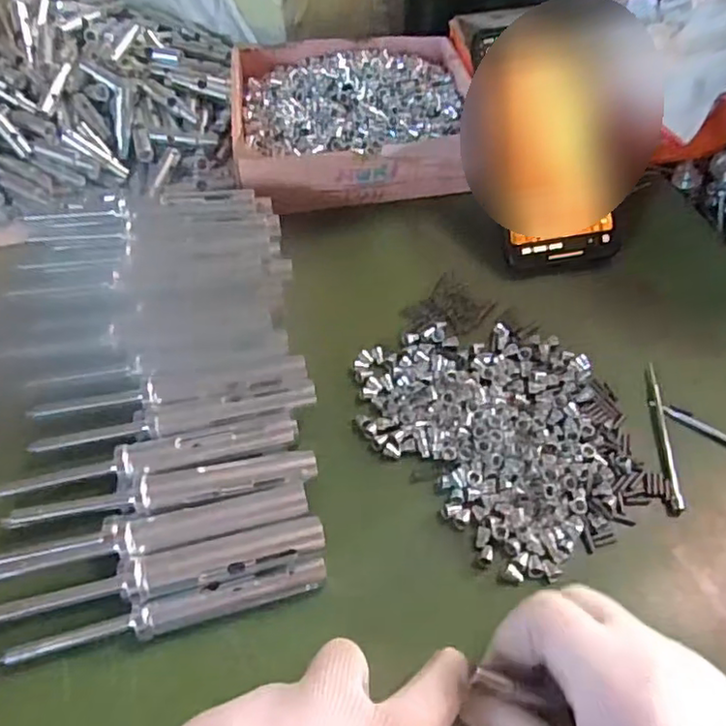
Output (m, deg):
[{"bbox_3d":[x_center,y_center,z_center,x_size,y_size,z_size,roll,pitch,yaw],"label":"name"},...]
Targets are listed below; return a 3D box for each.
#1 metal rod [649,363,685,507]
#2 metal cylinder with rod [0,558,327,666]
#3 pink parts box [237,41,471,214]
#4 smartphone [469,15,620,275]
[{"bbox_3d":[0.165,0.038,0.349,0.006,0.007,0.091,5,56,6],"label":"metal rod"},{"bbox_3d":[-0.087,0.114,0.289,0.142,0.018,0.014,-12,56,-6],"label":"metal cylinder with rod"},{"bbox_3d":[-0.006,-0.184,0.477,0.179,0.041,0.154,-9,56,-4],"label":"pink parts box"},{"bbox_3d":[0.120,-0.141,0.414,0.073,0.014,0.154,-10,97,7],"label":"smartphone"}]

